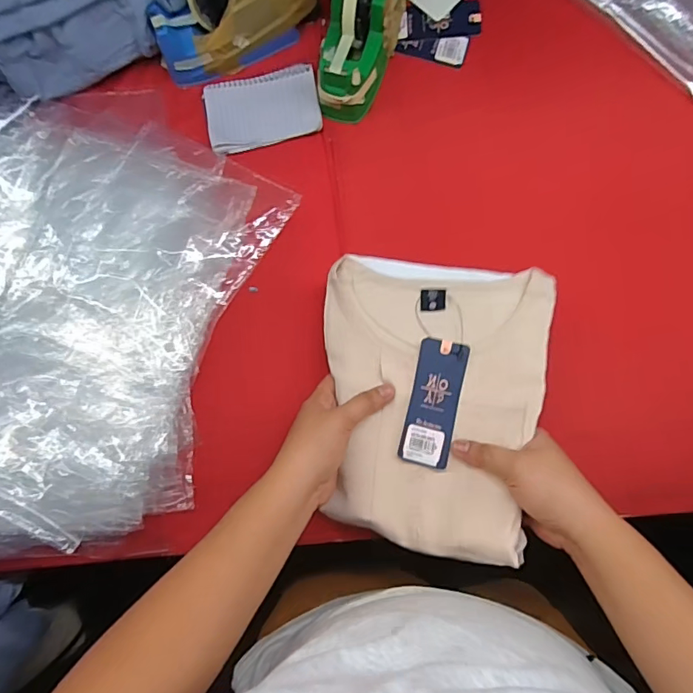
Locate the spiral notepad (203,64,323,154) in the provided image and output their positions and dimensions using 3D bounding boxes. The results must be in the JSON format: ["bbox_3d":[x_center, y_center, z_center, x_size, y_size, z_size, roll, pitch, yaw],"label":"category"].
[{"bbox_3d":[-0.100,-0.284,0.570,0.132,0.008,0.091,-11,82,0],"label":"spiral notepad"}]

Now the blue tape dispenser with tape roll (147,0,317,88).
[{"bbox_3d":[-0.127,-0.373,0.535,0.187,0.094,0.058,-18,82,-1],"label":"blue tape dispenser with tape roll"}]

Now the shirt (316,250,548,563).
[{"bbox_3d":[0.074,0.051,0.460,0.211,0.056,0.274,6,82,3],"label":"shirt"}]

